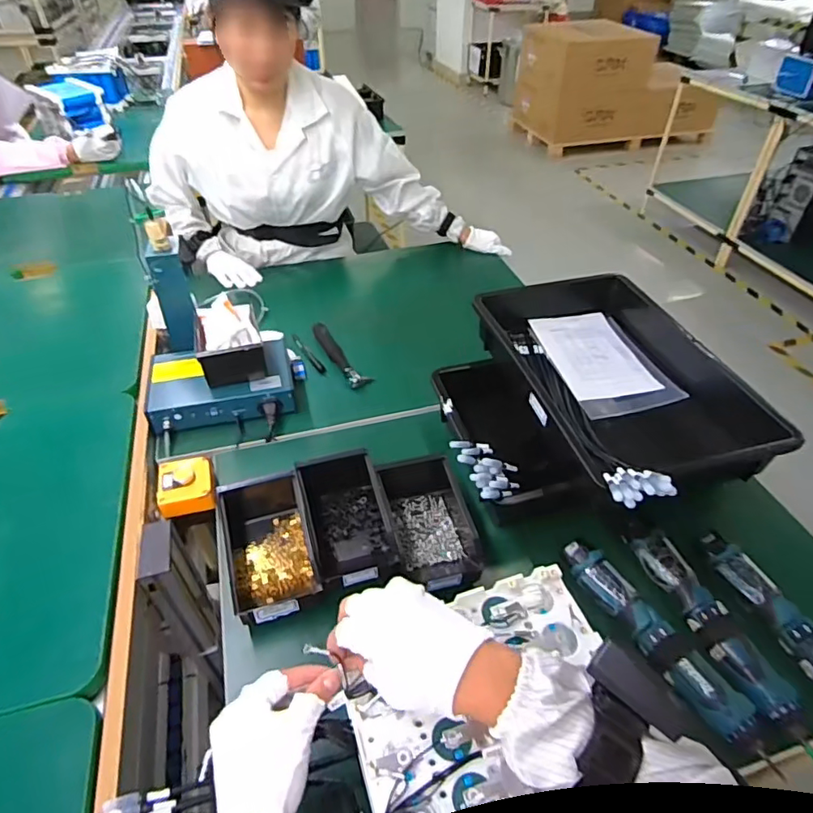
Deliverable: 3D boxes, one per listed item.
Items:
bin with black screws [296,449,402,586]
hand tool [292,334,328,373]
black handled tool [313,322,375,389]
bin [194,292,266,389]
[{"bbox_3d":[-0.084,0.143,0.734,0.103,0.067,0.201,-12,45,-13],"label":"bin with black screws"},{"bbox_3d":[-0.194,-0.108,1.056,0.018,0.008,0.143,-24,49,-23],"label":"hand tool"},{"bbox_3d":[-0.129,-0.102,1.038,0.046,0.024,0.194,-24,49,-23],"label":"black handled tool"},{"bbox_3d":[-0.300,-0.114,0.913,0.107,0.075,0.148,-13,46,-13],"label":"bin"}]

